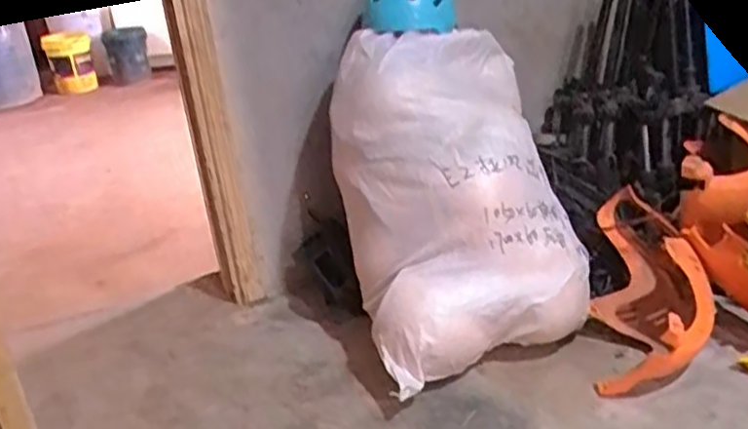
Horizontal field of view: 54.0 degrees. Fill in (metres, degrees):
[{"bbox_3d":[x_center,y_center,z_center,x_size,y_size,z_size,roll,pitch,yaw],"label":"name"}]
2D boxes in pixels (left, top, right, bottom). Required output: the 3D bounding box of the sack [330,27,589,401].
[{"bbox_3d":[0.151,-0.075,1.689,0.500,0.822,0.403,-17,-2,8],"label":"sack"}]

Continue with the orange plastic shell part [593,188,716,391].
[{"bbox_3d":[0.615,0.157,1.641,0.240,0.228,0.536,1,24,19],"label":"orange plastic shell part"}]

